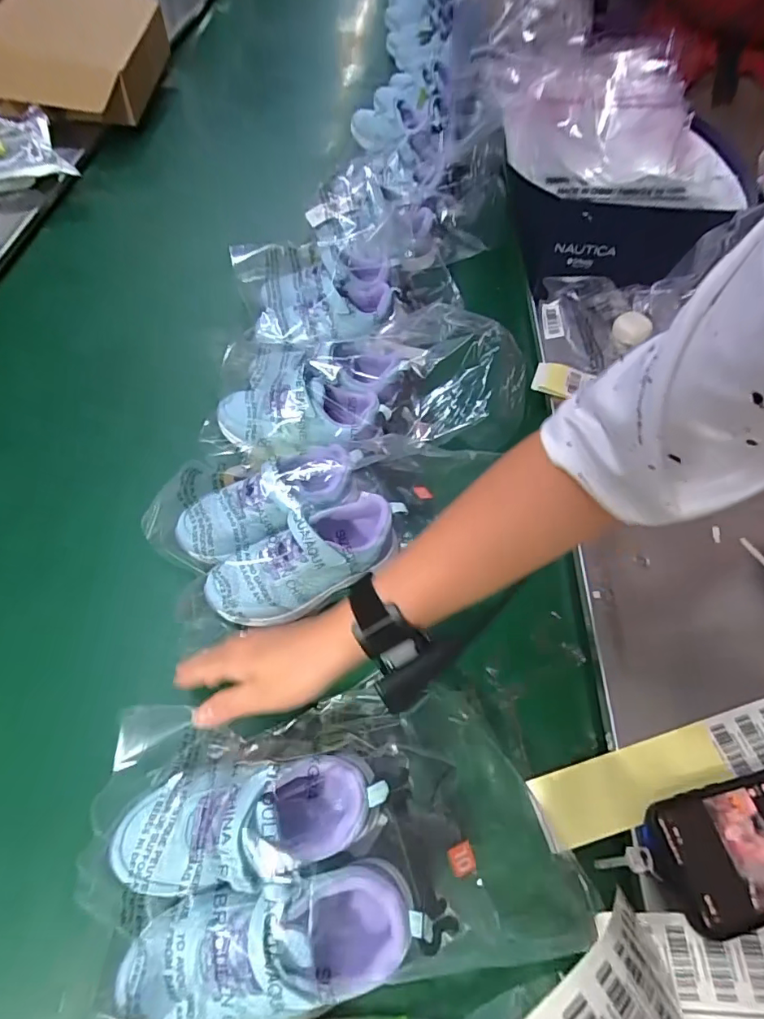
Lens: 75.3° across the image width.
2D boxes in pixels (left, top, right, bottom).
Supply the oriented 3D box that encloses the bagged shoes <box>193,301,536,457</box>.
[{"bbox_3d":[-0.027,-0.131,0.564,0.356,0.095,0.208,-2,56,10],"label":"bagged shoes"}]

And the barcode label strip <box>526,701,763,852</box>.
[{"bbox_3d":[0.275,0.204,0.415,0.309,0.027,0.050,-12,59,-12],"label":"barcode label strip"}]

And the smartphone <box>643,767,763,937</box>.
[{"bbox_3d":[0.283,0.246,0.369,0.162,0.014,0.081,-9,58,-10],"label":"smartphone"}]

